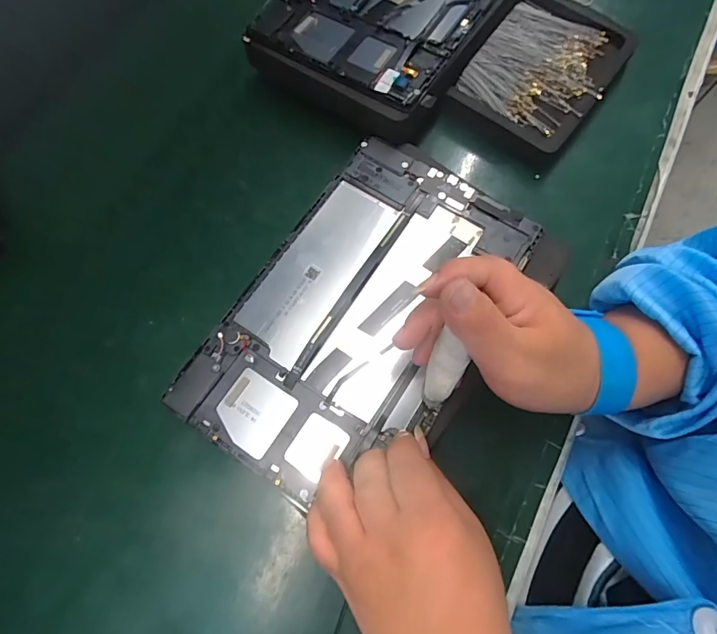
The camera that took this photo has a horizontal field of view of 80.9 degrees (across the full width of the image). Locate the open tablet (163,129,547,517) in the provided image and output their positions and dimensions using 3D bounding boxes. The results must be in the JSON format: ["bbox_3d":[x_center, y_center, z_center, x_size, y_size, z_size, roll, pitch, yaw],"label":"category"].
[{"bbox_3d":[0.001,-0.008,0.279,0.144,0.016,0.238,30,73,13],"label":"open tablet"}]

